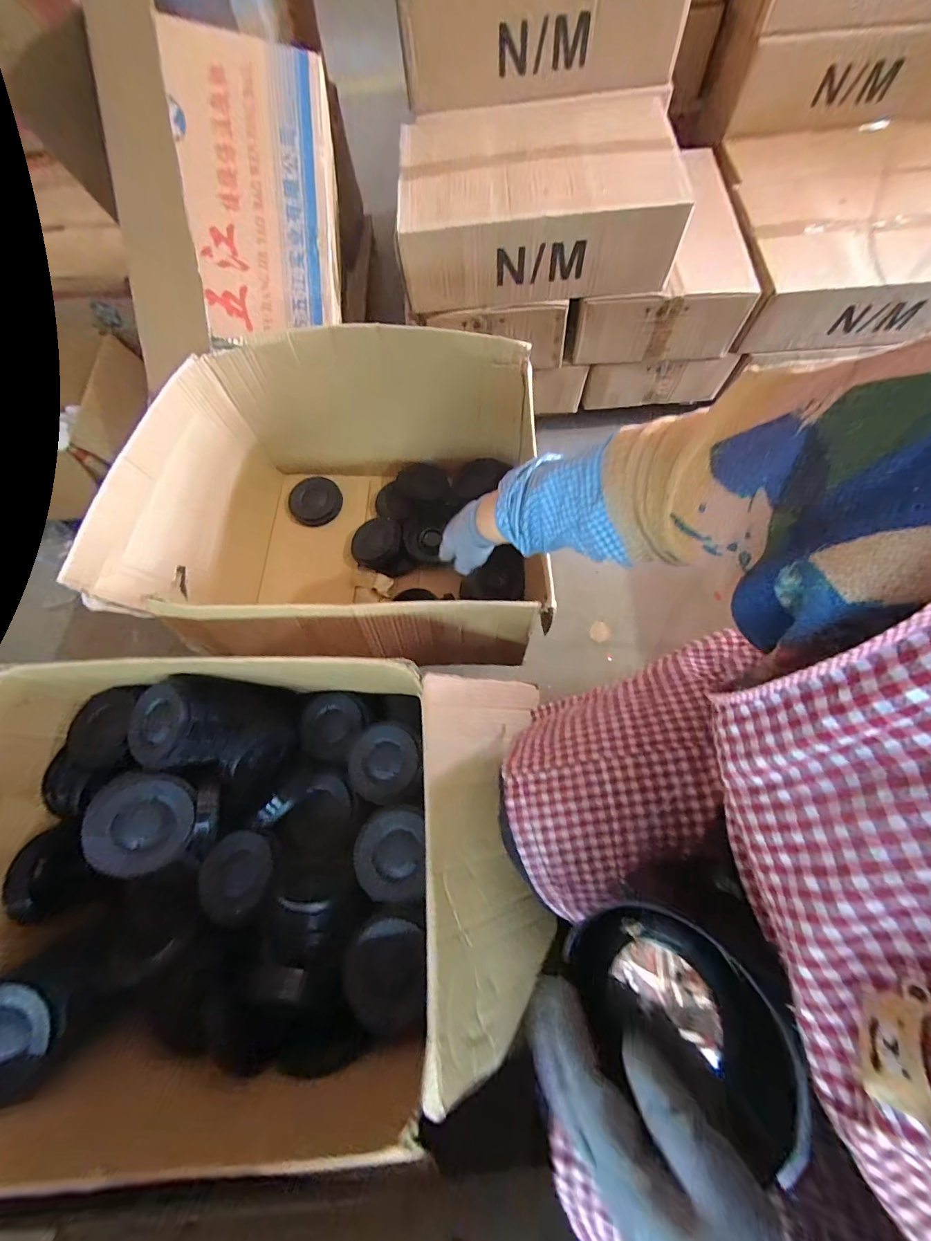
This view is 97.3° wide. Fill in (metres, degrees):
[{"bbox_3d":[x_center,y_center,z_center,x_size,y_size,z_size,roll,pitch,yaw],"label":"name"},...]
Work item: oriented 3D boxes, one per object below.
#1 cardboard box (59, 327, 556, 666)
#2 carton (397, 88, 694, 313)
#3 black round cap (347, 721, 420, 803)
[{"bbox_3d":[-0.201,-0.191,0.787,0.687,0.351,0.522,5,71,4],"label":"cardboard box"},{"bbox_3d":[0.175,-1.051,1.032,0.648,0.186,0.449,-4,71,1],"label":"carton"},{"bbox_3d":[-0.129,0.227,0.662,0.106,0.058,0.113,-1,71,2],"label":"black round cap"}]

